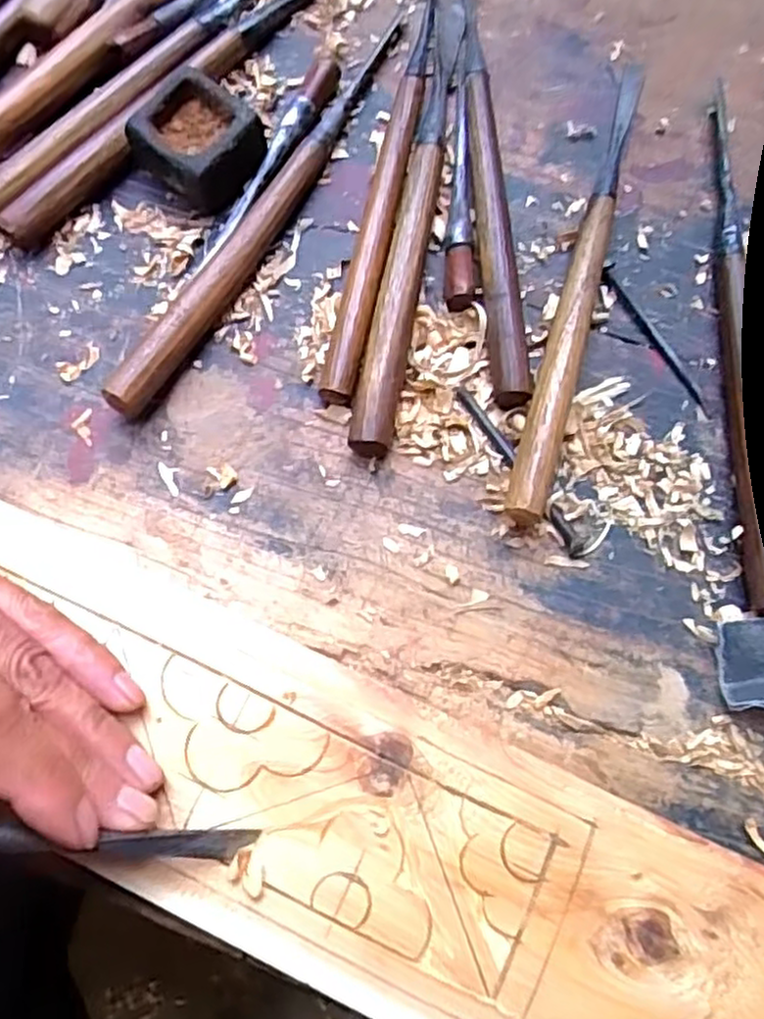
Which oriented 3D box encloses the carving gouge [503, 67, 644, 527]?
[{"bbox_3d":[0.090,-0.108,0.326,0.017,0.024,0.243,16,76,3],"label":"carving gouge"}]

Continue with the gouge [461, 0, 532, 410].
[{"bbox_3d":[0.052,-0.166,0.345,0.022,0.015,0.250,-3,76,-2],"label":"gouge"}]

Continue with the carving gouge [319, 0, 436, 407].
[{"bbox_3d":[0.003,-0.157,0.344,0.016,0.014,0.232,12,76,2],"label":"carving gouge"}]

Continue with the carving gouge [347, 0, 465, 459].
[{"bbox_3d":[0.016,-0.142,0.339,0.018,0.016,0.250,10,76,2],"label":"carving gouge"}]

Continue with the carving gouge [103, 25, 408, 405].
[{"bbox_3d":[-0.052,-0.141,0.337,0.017,0.021,0.236,29,77,6],"label":"carving gouge"}]

